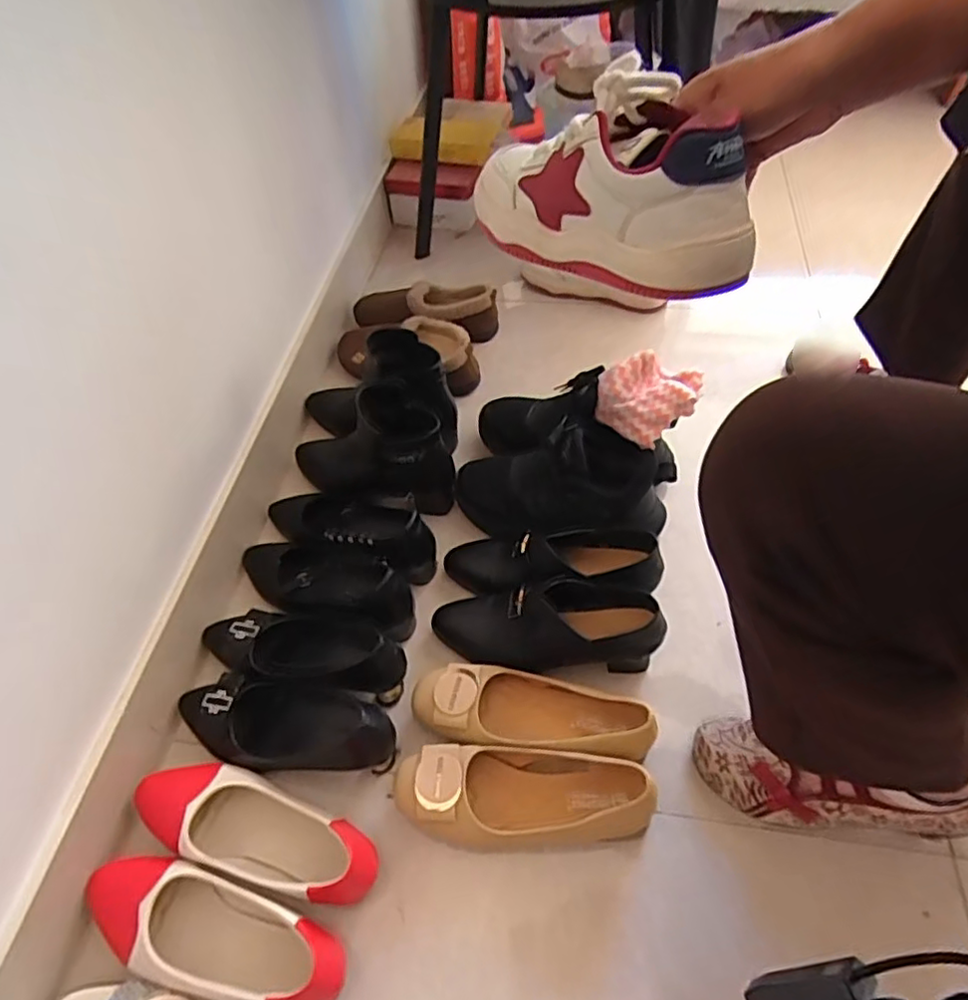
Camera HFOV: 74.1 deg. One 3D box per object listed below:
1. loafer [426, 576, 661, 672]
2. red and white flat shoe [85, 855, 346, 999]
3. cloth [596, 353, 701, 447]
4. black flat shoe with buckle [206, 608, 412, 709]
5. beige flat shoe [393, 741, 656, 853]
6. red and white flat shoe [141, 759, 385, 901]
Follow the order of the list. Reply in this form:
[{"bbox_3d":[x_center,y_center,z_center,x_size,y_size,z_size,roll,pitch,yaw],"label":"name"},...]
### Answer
[{"bbox_3d":[0.063,0.137,0.692,0.235,0.095,0.081,5,52,7],"label":"loafer"},{"bbox_3d":[-0.242,0.380,0.562,0.253,0.050,0.085,14,54,14],"label":"red and white flat shoe"},{"bbox_3d":[0.189,-0.121,0.759,0.116,0.048,0.098,24,57,20],"label":"cloth"},{"bbox_3d":[-0.198,0.170,0.716,0.249,0.095,0.085,4,51,22],"label":"black flat shoe with buckle"},{"bbox_3d":[0.035,0.283,0.612,0.231,0.088,0.087,2,52,4],"label":"beige flat shoe"},{"bbox_3d":[-0.220,0.310,0.606,0.247,0.054,0.083,16,54,15],"label":"red and white flat shoe"}]

